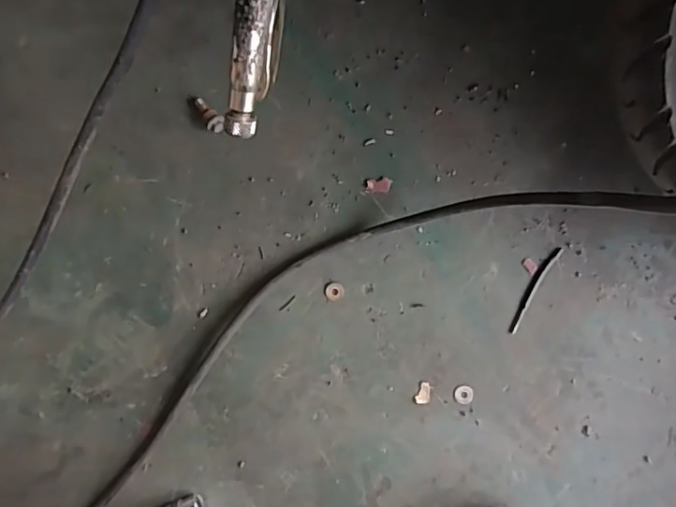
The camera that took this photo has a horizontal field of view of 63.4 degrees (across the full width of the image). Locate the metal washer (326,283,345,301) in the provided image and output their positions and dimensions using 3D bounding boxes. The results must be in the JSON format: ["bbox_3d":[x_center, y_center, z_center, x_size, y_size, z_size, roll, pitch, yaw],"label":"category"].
[{"bbox_3d":[-0.003,0.037,0.530,0.017,0.004,0.017,0,92,2],"label":"metal washer"}]

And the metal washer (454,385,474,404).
[{"bbox_3d":[0.122,0.138,0.530,0.017,0.004,0.017,-7,92,2],"label":"metal washer"}]

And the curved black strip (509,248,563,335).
[{"bbox_3d":[0.187,0.035,0.522,0.011,0.004,0.091,30,93,0],"label":"curved black strip"}]

